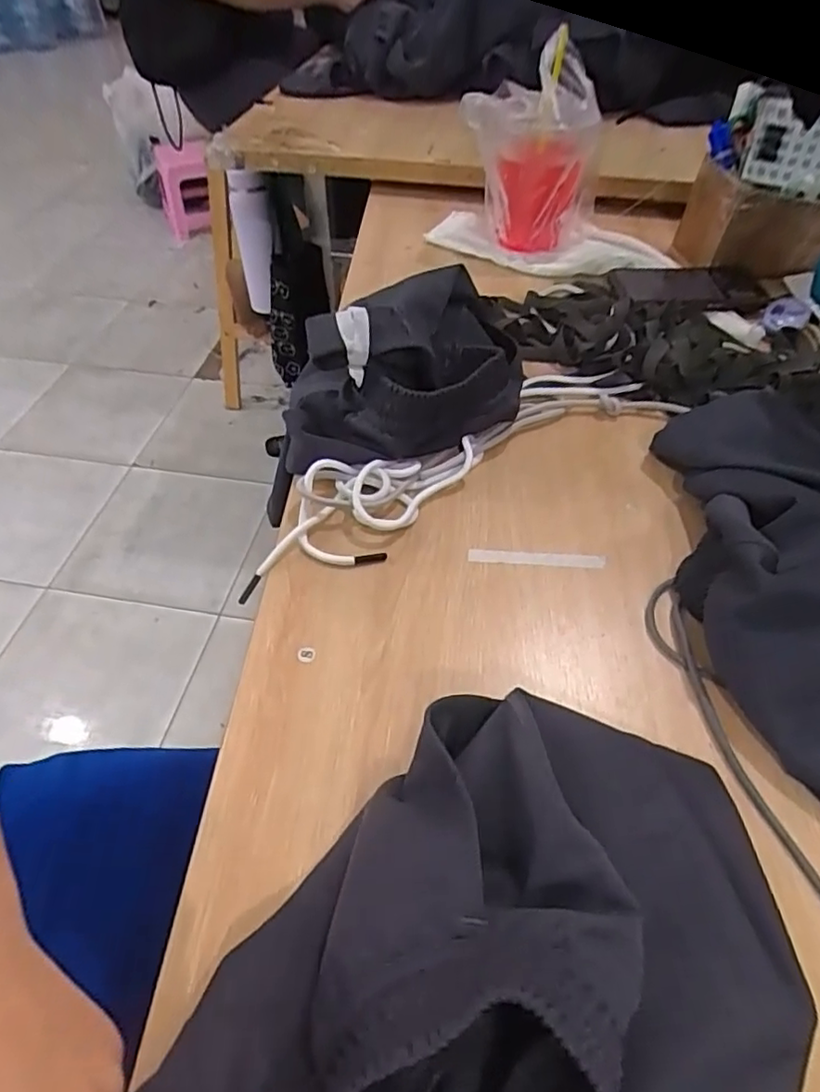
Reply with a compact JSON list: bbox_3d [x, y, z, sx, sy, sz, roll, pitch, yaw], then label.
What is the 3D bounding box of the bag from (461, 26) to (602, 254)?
[{"bbox_3d":[0.145,-0.467,0.722,0.130,0.180,0.135,-33,58,-23],"label":"bag"}]

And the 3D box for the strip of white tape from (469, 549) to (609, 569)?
[{"bbox_3d":[0.093,0.009,0.452,0.098,0.004,0.011,3,63,2],"label":"strip of white tape"}]

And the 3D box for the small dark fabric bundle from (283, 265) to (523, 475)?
[{"bbox_3d":[-0.003,-0.157,0.525,0.193,0.094,0.209,5,51,5],"label":"small dark fabric bundle"}]

